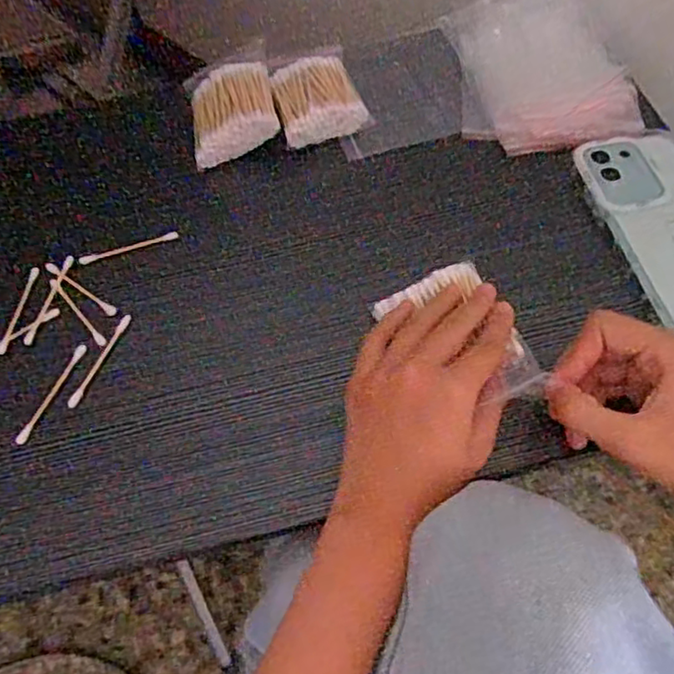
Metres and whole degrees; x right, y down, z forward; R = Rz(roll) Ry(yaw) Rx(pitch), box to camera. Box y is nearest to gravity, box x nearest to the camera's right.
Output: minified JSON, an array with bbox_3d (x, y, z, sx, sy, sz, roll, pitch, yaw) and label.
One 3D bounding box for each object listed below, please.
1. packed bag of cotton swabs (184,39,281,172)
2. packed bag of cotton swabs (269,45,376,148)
[{"bbox_3d":[-0.082,-0.181,0.483,0.065,0.029,0.091,-14,60,-1],"label":"packed bag of cotton swabs"},{"bbox_3d":[-0.016,-0.188,0.482,0.065,0.017,0.086,-19,60,-3],"label":"packed bag of cotton swabs"}]

